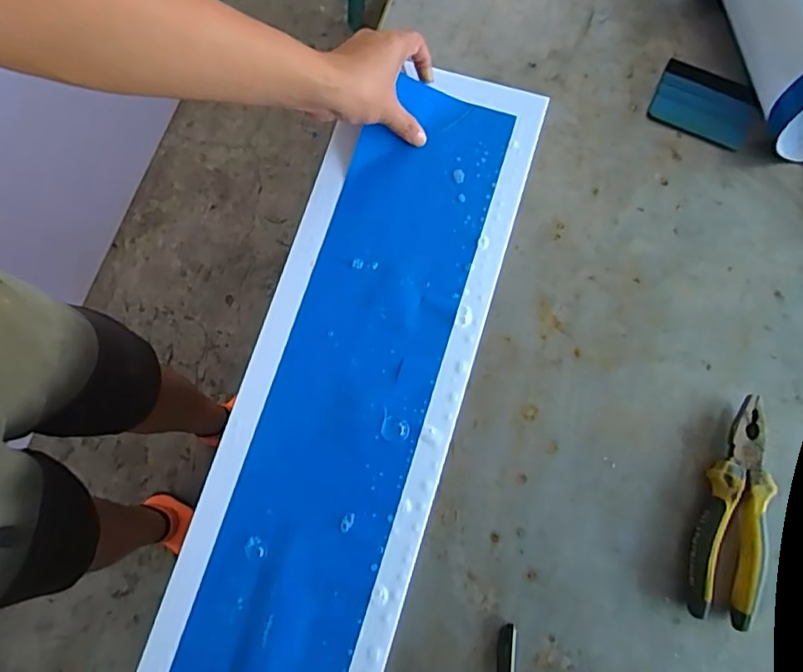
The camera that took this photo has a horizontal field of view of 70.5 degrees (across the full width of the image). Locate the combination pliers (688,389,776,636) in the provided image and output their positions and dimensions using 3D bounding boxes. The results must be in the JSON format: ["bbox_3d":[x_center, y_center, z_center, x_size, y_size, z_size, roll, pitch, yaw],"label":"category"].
[{"bbox_3d":[0.286,0.148,0.492,0.051,0.030,0.187,15,78,5],"label":"combination pliers"}]

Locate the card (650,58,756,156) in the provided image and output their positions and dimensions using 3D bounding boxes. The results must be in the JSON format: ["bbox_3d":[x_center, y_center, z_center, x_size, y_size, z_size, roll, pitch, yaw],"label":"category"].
[{"bbox_3d":[0.308,-0.234,0.578,0.098,0.006,0.073,25,85,6],"label":"card"}]

